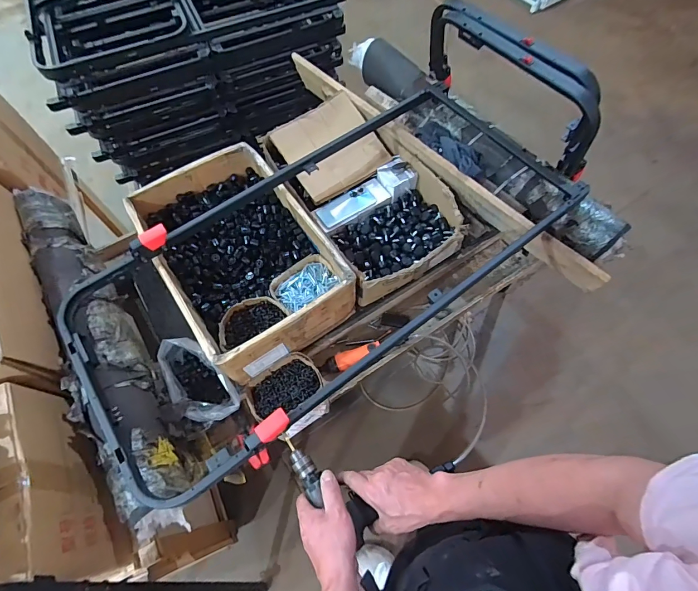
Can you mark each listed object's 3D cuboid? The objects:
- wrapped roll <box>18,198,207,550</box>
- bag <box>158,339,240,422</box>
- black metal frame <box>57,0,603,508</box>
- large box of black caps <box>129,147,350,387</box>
[{"bbox_3d":[-0.545,0.078,0.809,0.132,0.159,0.858,-30,67,-12],"label":"wrapped roll"},{"bbox_3d":[-0.339,0.191,0.834,0.101,0.109,0.205,-41,70,-16],"label":"bag"},{"bbox_3d":[-0.015,-0.183,0.796,1.171,0.216,0.587,-35,68,-14],"label":"black metal frame"},{"bbox_3d":[-0.264,-0.110,0.923,0.361,0.136,0.534,-33,68,-13],"label":"large box of black caps"}]

